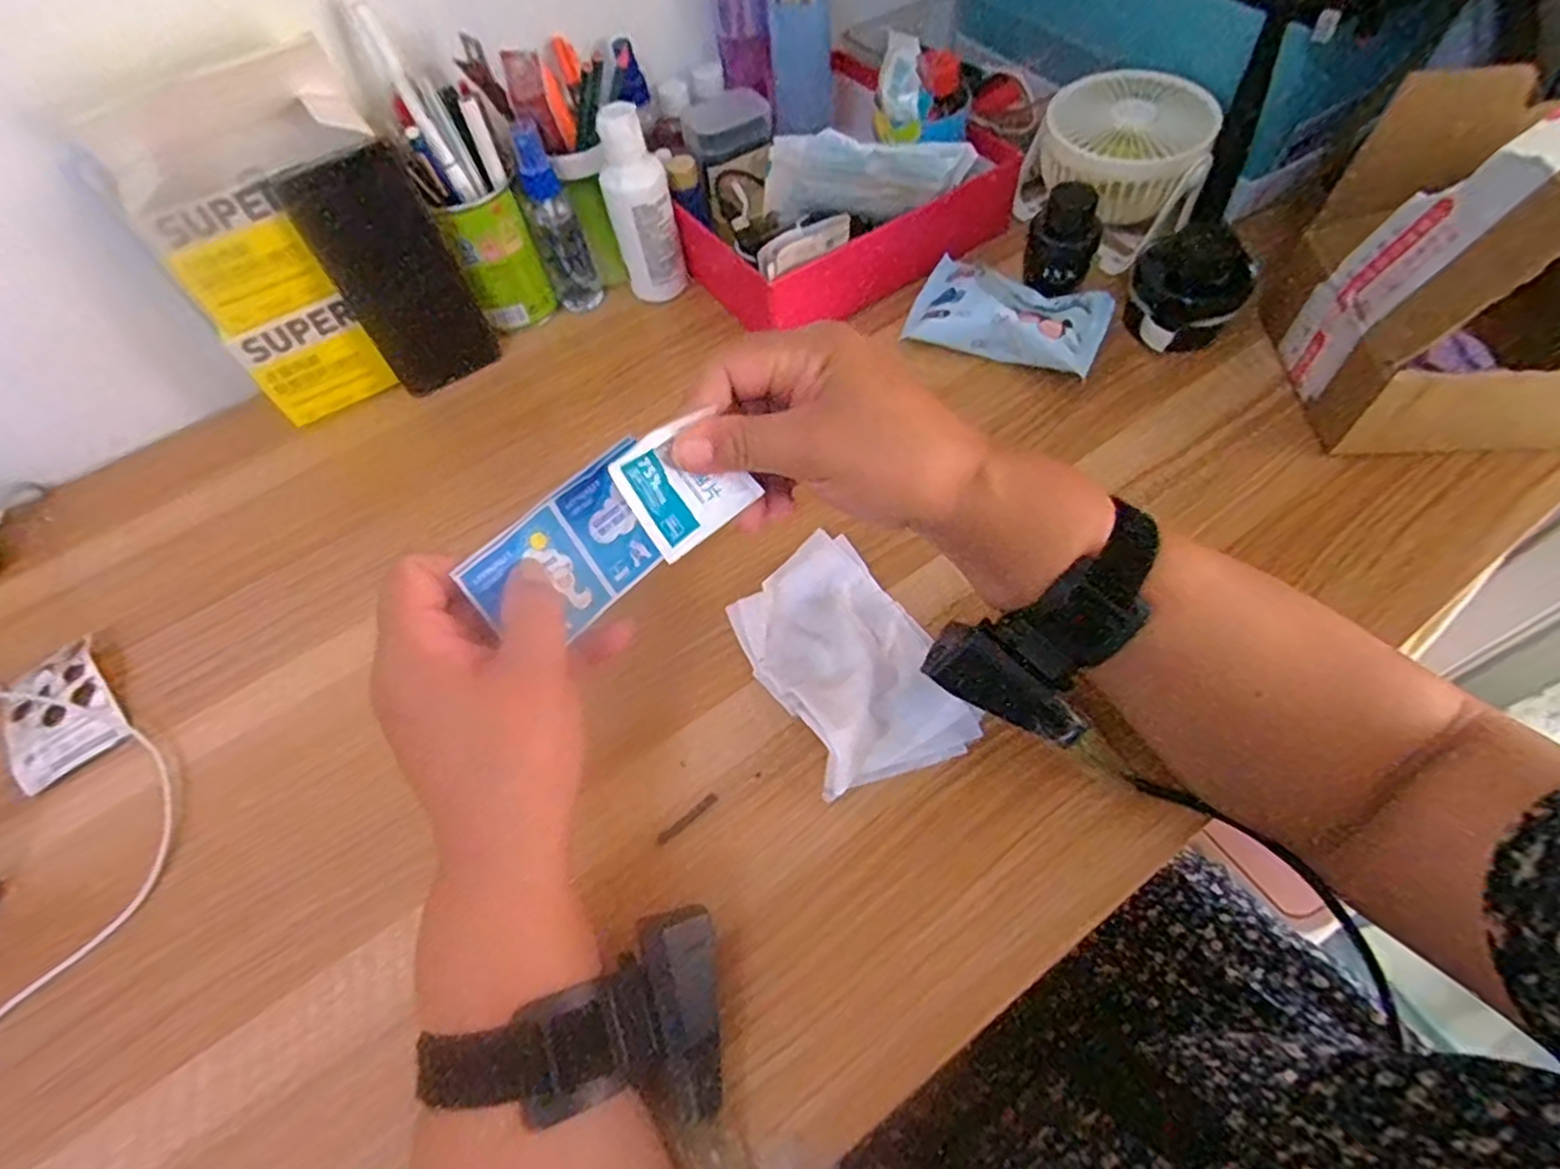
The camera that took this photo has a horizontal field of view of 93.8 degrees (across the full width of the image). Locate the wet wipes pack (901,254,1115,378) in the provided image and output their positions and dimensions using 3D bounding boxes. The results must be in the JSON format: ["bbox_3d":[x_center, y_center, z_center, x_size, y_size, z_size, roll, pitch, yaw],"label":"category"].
[{"bbox_3d":[0.156,-0.183,0.502,0.129,0.035,0.075,21,64,15],"label":"wet wipes pack"}]

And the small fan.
[{"bbox_3d":[0.240,-0.299,0.532,0.117,0.090,0.110,13,62,11],"label":"small fan"}]

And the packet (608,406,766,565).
[{"bbox_3d":[-0.039,-0.040,0.290,0.044,0.046,0.007,-39,29,-5],"label":"packet"}]

